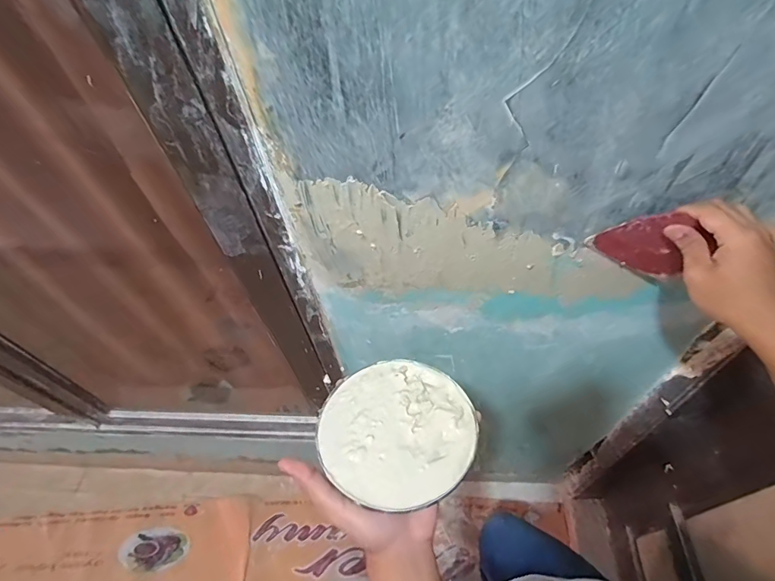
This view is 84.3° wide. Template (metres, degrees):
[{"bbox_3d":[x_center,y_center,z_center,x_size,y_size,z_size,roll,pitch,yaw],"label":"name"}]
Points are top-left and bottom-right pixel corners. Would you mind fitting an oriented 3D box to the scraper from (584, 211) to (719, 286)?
[{"bbox_3d":[0.302,-0.046,0.478,0.114,0.101,0.010,27,68,-15],"label":"scraper"}]

